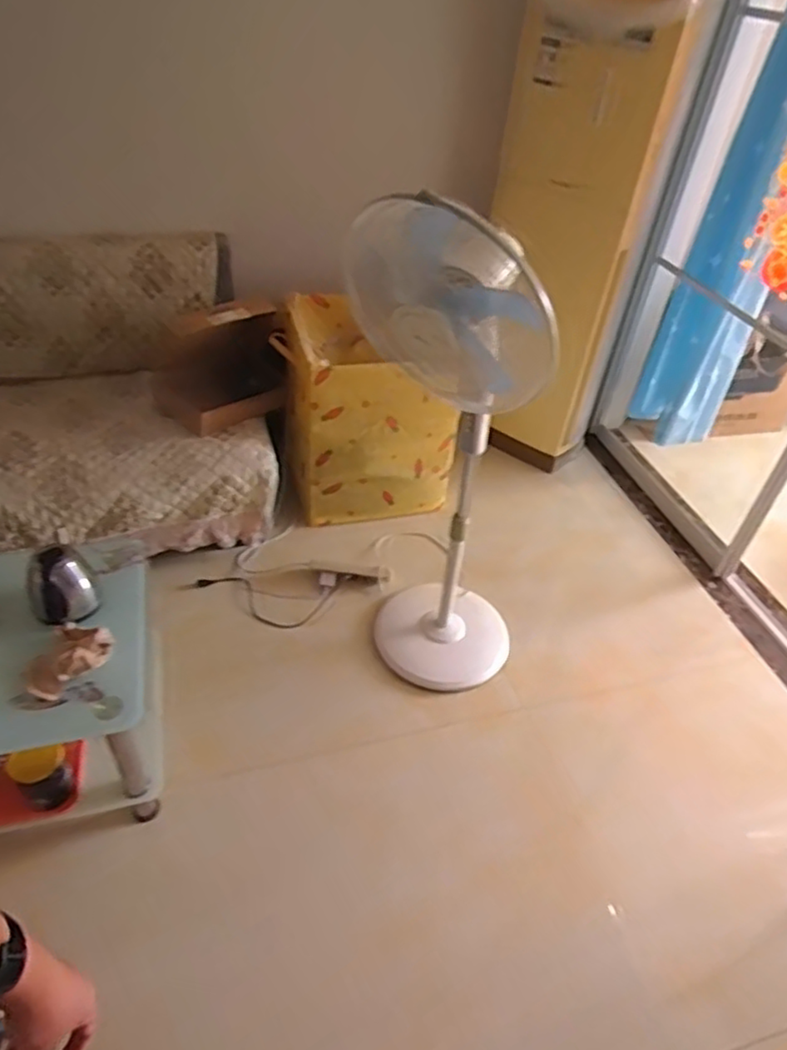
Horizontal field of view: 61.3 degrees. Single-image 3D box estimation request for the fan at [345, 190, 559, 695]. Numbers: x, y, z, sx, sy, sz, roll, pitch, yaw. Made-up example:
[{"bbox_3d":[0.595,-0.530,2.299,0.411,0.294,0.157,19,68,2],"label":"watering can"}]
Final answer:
[{"bbox_3d":[0.125,-0.096,1.529,0.417,1.208,0.302,23,44,17],"label":"fan"}]

